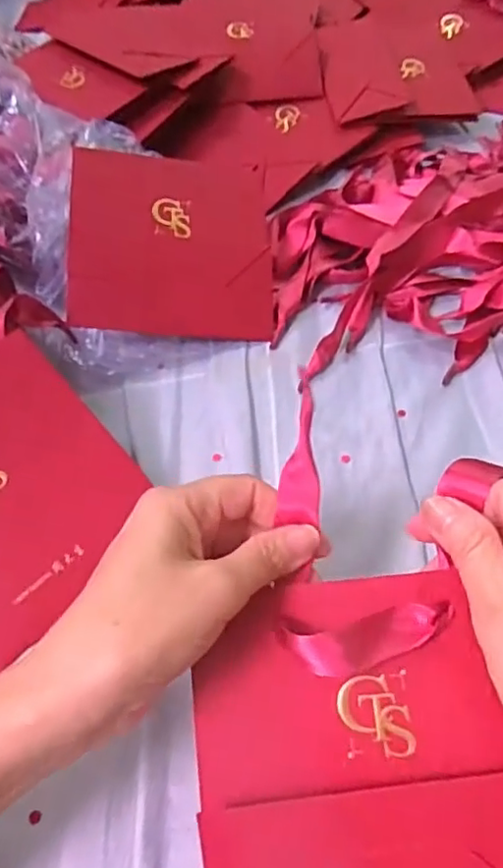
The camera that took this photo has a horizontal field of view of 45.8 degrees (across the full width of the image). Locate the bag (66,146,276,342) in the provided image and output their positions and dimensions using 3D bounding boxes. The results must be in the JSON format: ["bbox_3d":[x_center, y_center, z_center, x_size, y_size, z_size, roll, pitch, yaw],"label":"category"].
[{"bbox_3d":[-0.055,-0.138,0.426,0.139,0.024,0.137,3,79,-15],"label":"bag"}]

